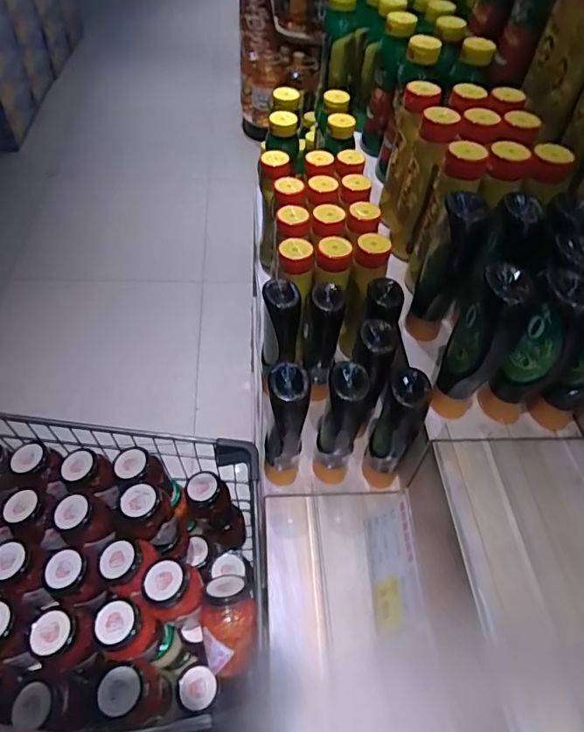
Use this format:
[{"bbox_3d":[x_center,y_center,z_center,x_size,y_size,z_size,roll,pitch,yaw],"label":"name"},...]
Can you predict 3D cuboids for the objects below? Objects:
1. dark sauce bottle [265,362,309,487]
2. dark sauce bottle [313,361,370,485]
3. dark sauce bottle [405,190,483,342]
[{"bbox_3d":[-0.009,0.086,0.674,0.047,0.222,0.074,7,50,0],"label":"dark sauce bottle"},{"bbox_3d":[0.063,0.086,0.679,0.049,0.218,0.058,14,51,6],"label":"dark sauce bottle"},{"bbox_3d":[0.196,-0.119,0.665,0.048,0.221,0.051,21,52,12],"label":"dark sauce bottle"}]

